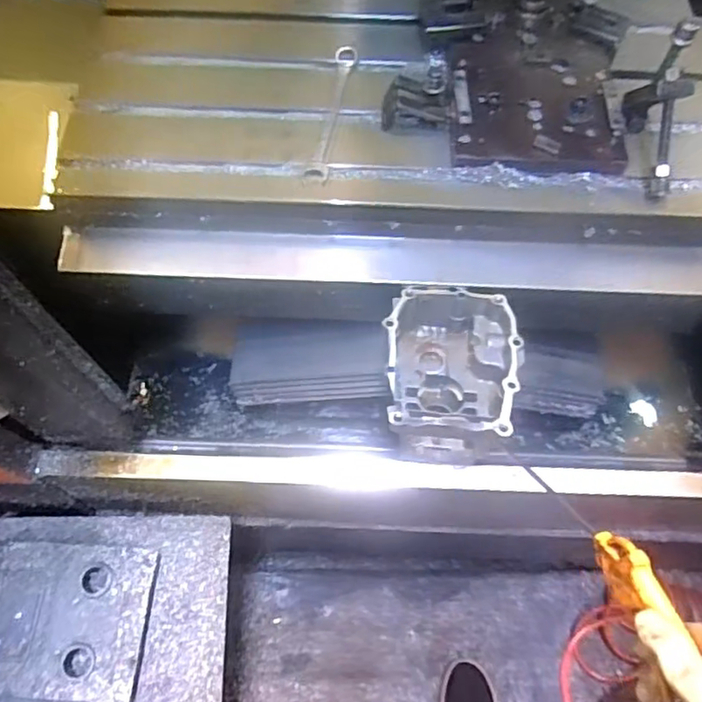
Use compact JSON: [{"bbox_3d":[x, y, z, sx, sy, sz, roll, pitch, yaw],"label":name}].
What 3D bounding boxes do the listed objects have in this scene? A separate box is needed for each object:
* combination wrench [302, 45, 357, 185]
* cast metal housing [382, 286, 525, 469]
[{"bbox_3d":[-0.027,-0.360,0.920,0.034,0.019,0.254,10,65,4],"label":"combination wrench"},{"bbox_3d":[0.141,0.025,0.887,0.189,0.136,0.241,-1,65,-1],"label":"cast metal housing"}]

